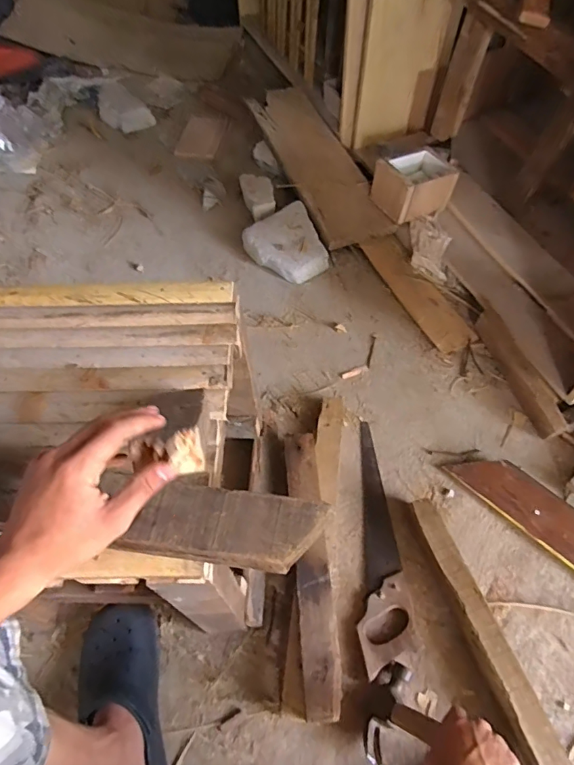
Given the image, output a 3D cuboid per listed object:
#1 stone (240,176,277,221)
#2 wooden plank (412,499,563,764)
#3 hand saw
[{"bbox_3d":[-0.078,-0.507,1.276,0.080,0.060,0.152,-10,58,-4],"label":"stone"},{"bbox_3d":[0.292,0.384,0.698,0.045,0.063,0.428,-17,59,-8],"label":"wooden plank"},{"bbox_3d":[0.145,0.260,0.813,0.091,0.025,0.406,-6,58,-1],"label":"hand saw"}]

